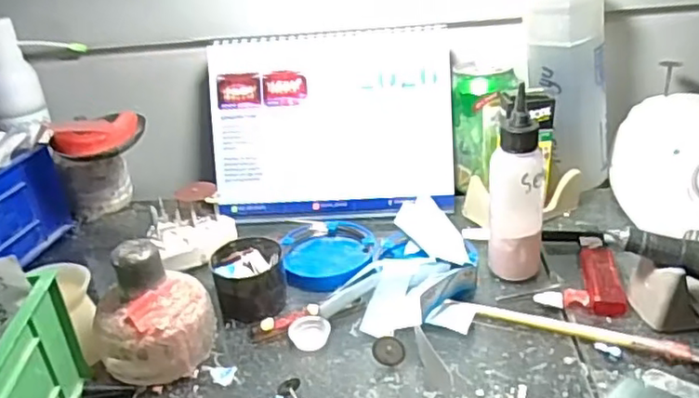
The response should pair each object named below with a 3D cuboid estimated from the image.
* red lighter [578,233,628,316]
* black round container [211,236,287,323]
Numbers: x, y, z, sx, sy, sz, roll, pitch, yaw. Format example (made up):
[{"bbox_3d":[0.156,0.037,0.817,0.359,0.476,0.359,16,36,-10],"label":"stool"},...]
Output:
[{"bbox_3d":[0.184,0.054,0.465,0.026,0.013,0.084,1,30,12],"label":"red lighter"},{"bbox_3d":[-0.072,0.060,0.463,0.051,0.036,0.062,-11,30,-10],"label":"black round container"}]

